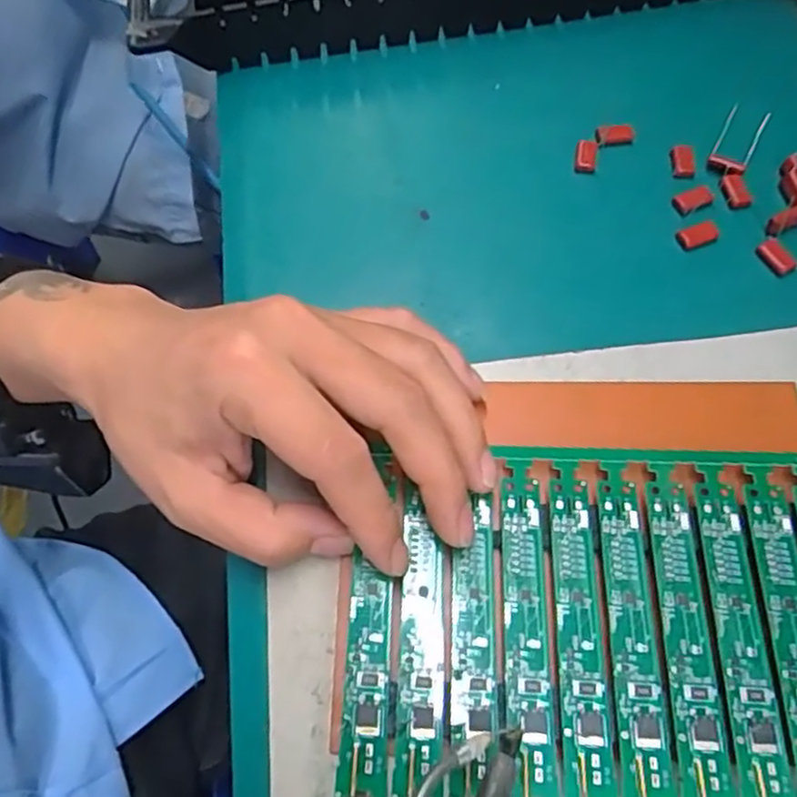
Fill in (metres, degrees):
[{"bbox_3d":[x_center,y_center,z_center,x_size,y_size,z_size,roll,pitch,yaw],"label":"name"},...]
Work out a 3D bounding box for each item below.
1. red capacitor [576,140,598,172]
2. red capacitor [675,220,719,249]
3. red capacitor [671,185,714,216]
[{"bbox_3d":[0.087,-0.113,0.324,0.009,0.004,0.016,10,65,8],"label":"red capacitor"},{"bbox_3d":[0.129,-0.072,0.301,0.016,0.004,0.009,-19,65,-7],"label":"red capacitor"},{"bbox_3d":[0.131,-0.089,0.311,0.015,0.004,0.011,-24,65,-9],"label":"red capacitor"}]

